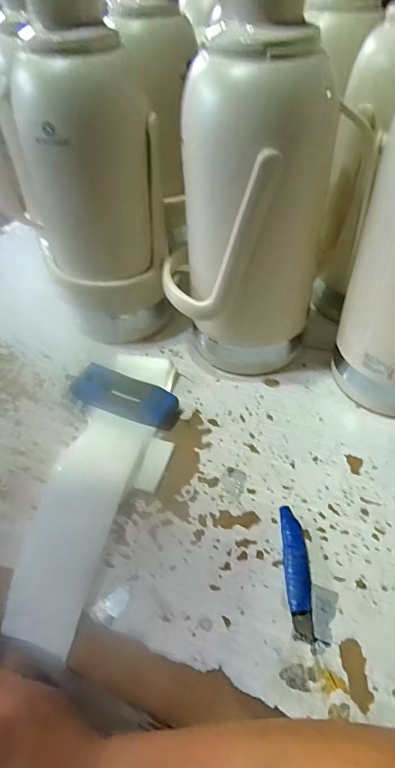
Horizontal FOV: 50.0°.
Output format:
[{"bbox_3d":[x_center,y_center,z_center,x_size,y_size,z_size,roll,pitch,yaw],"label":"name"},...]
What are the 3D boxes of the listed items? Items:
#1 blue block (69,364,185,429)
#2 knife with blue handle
[{"bbox_3d":[-0.093,0.017,0.543,0.150,0.031,0.052,19,52,21],"label":"blue block"},{"bbox_3d":[0.093,0.169,0.394,0.023,0.011,0.118,0,47,5],"label":"knife with blue handle"}]

